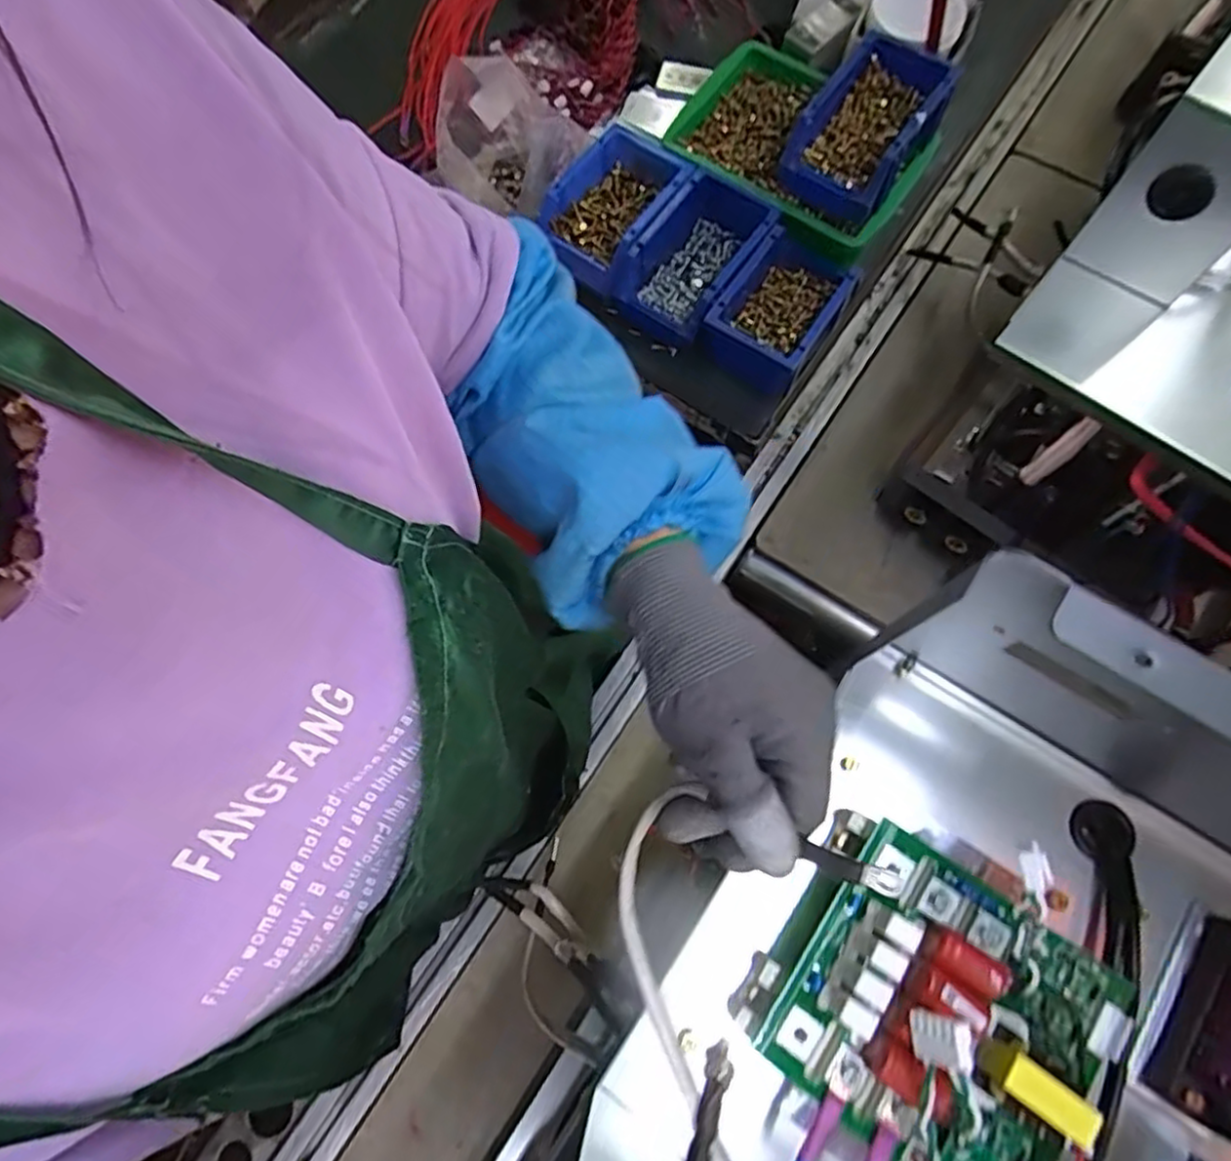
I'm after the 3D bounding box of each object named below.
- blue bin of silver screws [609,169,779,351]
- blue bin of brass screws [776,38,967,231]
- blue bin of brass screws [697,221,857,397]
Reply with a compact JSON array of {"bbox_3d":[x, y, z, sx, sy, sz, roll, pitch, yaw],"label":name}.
[{"bbox_3d":[0.077,-0.338,0.724,0.117,0.067,0.167,34,77,11],"label":"blue bin of silver screws"},{"bbox_3d":[0.248,-0.457,0.692,0.124,0.060,0.168,31,77,10],"label":"blue bin of brass screws"},{"bbox_3d":[0.169,-0.275,0.702,0.107,0.053,0.157,36,78,11],"label":"blue bin of brass screws"}]

